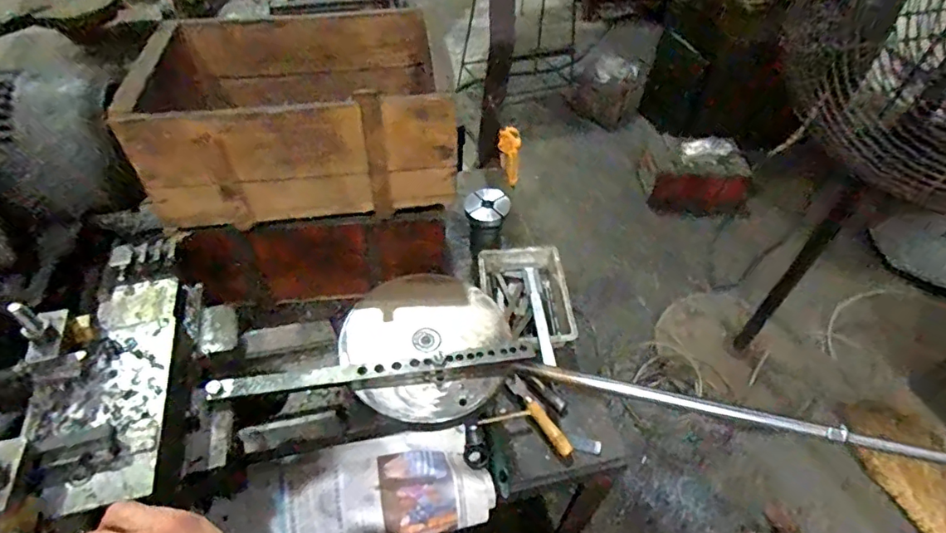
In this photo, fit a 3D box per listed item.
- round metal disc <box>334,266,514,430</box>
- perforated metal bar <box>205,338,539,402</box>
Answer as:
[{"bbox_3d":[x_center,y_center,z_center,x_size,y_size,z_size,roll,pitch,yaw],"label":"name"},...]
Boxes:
[{"bbox_3d":[-0.053,0.085,0.587,0.179,0.018,0.176,2,54,-3],"label":"round metal disc"},{"bbox_3d":[-0.098,0.106,0.552,0.336,0.013,0.024,-6,48,-8],"label":"perforated metal bar"}]

